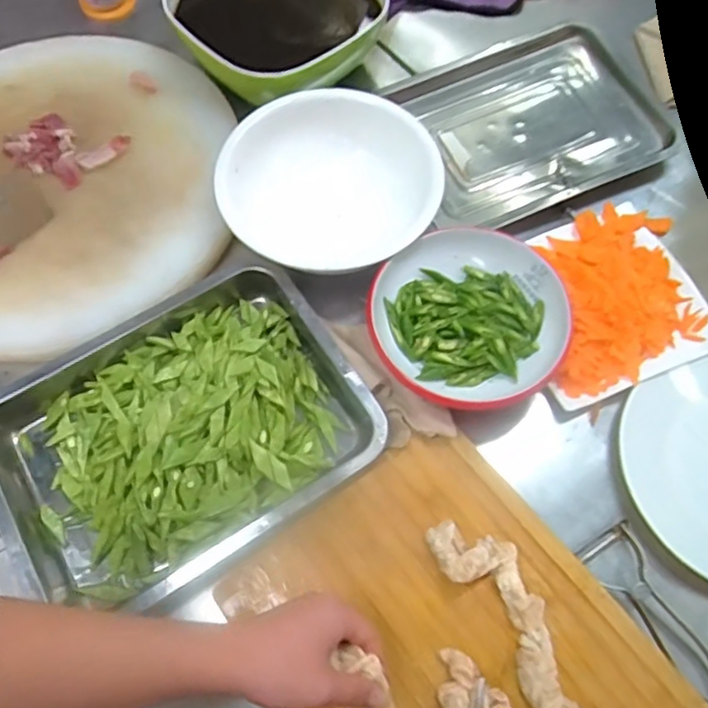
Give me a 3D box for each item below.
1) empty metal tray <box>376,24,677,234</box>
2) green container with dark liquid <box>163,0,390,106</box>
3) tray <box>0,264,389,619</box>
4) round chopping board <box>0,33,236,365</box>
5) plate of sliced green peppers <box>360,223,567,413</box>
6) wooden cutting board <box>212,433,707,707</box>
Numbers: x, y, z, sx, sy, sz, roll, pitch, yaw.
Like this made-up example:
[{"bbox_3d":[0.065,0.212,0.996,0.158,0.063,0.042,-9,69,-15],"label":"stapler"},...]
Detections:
[{"bbox_3d":[0.209,-0.289,0.774,0.327,0.039,0.253,-22,68,-9],"label":"empty metal tray"},{"bbox_3d":[-0.098,-0.436,0.826,0.263,0.106,0.263,0,66,0],"label":"green container with dark liquid"},{"bbox_3d":[-0.171,0.083,0.614,0.351,0.059,0.266,-31,70,-12],"label":"tray"},{"bbox_3d":[-0.352,-0.204,0.736,0.427,0.049,0.444,0,66,0],"label":"round chopping board"},{"bbox_3d":[0.122,-0.035,0.646,0.194,0.045,0.191,0,66,0],"label":"plate of sliced green peppers"},{"bbox_3d":[0.095,0.272,0.524,0.275,0.046,0.376,-37,71,-15],"label":"wooden cutting board"}]

